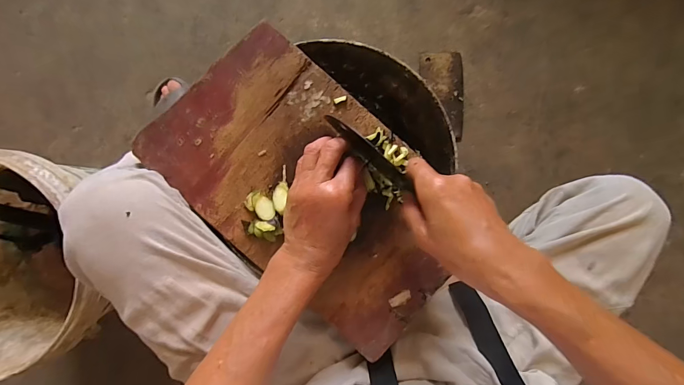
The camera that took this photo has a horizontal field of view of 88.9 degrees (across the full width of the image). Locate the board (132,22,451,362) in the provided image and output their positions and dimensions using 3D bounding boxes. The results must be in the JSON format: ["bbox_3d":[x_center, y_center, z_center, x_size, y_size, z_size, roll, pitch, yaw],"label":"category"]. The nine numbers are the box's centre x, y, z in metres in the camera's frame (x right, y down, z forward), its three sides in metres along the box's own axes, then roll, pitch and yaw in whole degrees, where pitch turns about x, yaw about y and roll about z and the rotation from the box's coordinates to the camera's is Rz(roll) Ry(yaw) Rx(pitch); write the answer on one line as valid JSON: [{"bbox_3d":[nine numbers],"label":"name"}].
[{"bbox_3d":[-0.030,-0.001,0.390,0.354,0.019,0.210,43,93,-2],"label":"board"}]

